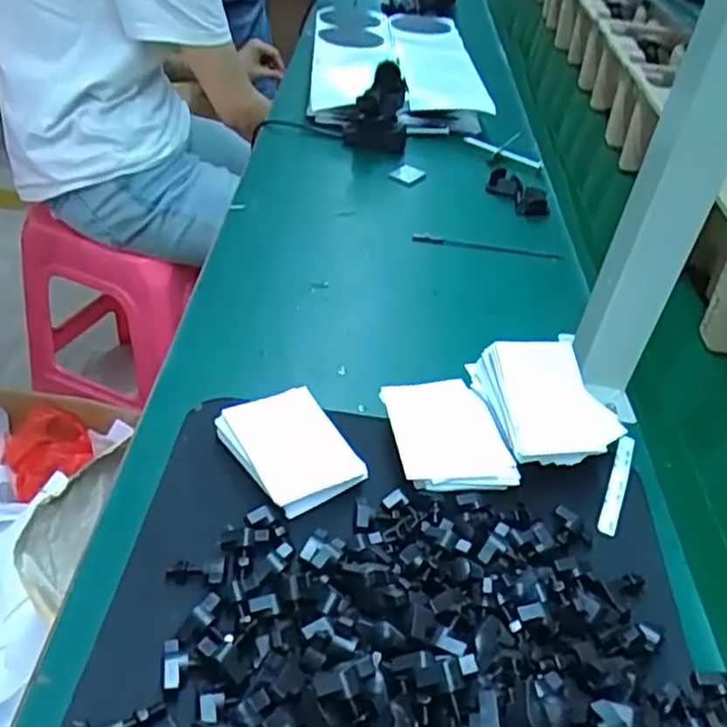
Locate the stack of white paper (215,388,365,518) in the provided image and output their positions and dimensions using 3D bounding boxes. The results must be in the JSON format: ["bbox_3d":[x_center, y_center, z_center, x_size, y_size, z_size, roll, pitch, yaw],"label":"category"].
[{"bbox_3d":[-0.046,0.050,0.431,0.061,0.012,0.082,-19,45,-29],"label":"stack of white paper"}]

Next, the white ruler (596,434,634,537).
[{"bbox_3d":[0.167,0.078,0.462,0.013,0.004,0.092,39,44,-1],"label":"white ruler"}]

